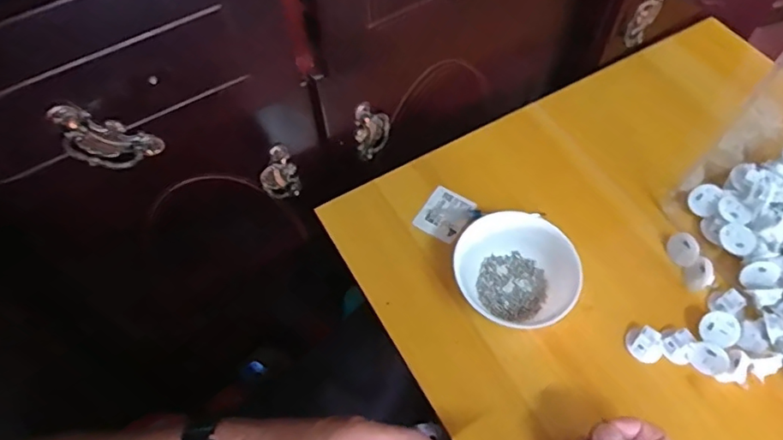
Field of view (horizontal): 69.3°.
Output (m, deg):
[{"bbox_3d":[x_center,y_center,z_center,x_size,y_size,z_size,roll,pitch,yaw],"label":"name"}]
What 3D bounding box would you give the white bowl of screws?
[{"bbox_3d":[0.115,0.055,0.534,0.112,0.061,0.102,-1,60,1],"label":"white bowl of screws"}]

